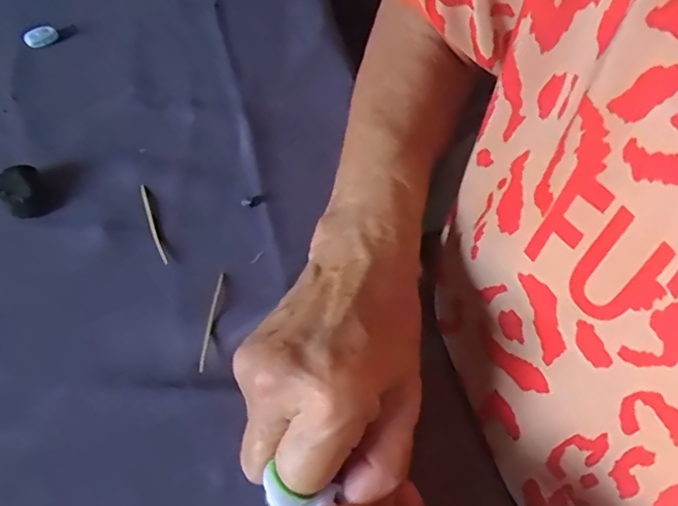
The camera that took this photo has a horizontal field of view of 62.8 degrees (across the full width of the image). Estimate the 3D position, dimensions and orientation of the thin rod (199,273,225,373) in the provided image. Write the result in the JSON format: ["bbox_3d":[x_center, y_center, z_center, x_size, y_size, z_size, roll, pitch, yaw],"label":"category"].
[{"bbox_3d":[-0.065,0.033,0.286,0.004,0.004,0.058,5,55,0],"label":"thin rod"}]

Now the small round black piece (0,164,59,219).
[{"bbox_3d":[-0.179,-0.035,0.317,0.024,0.014,0.031,-35,64,-25],"label":"small round black piece"}]

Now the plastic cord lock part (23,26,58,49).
[{"bbox_3d":[-0.220,-0.160,0.411,0.023,0.010,0.011,-33,63,-24],"label":"plastic cord lock part"}]

